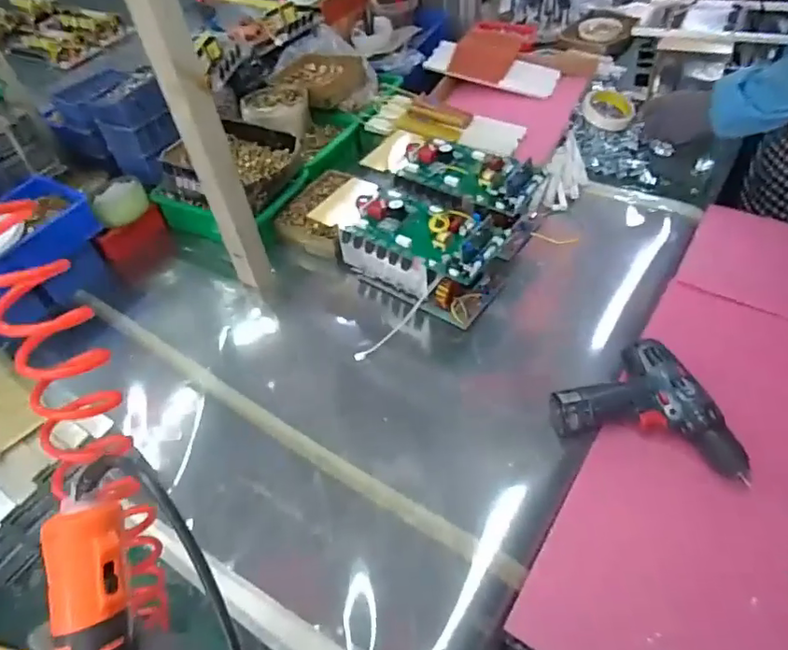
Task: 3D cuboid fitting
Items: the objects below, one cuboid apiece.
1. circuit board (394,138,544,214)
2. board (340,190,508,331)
[{"bbox_3d":[0.115,-0.247,0.898,0.231,0.042,0.121,20,55,21],"label":"circuit board"},{"bbox_3d":[0.042,-0.114,0.844,0.224,0.123,0.118,29,58,27],"label":"board"}]

